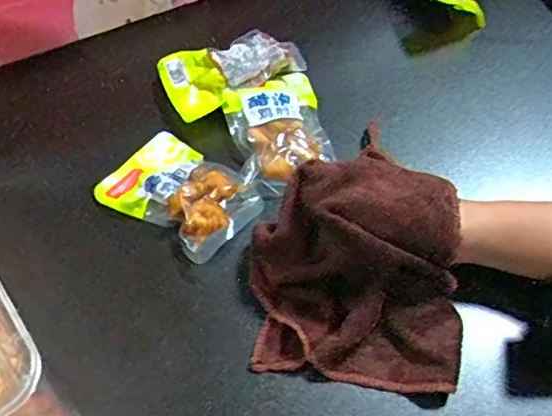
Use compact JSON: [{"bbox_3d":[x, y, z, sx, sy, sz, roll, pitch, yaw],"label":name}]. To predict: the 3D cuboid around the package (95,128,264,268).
[{"bbox_3d":[-0.075,-0.015,0.434,0.117,0.030,0.078,32,64,18],"label":"package"}]

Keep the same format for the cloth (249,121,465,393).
[{"bbox_3d":[0.051,0.040,0.364,0.131,0.031,0.149,-3,96,7],"label":"cloth"}]

